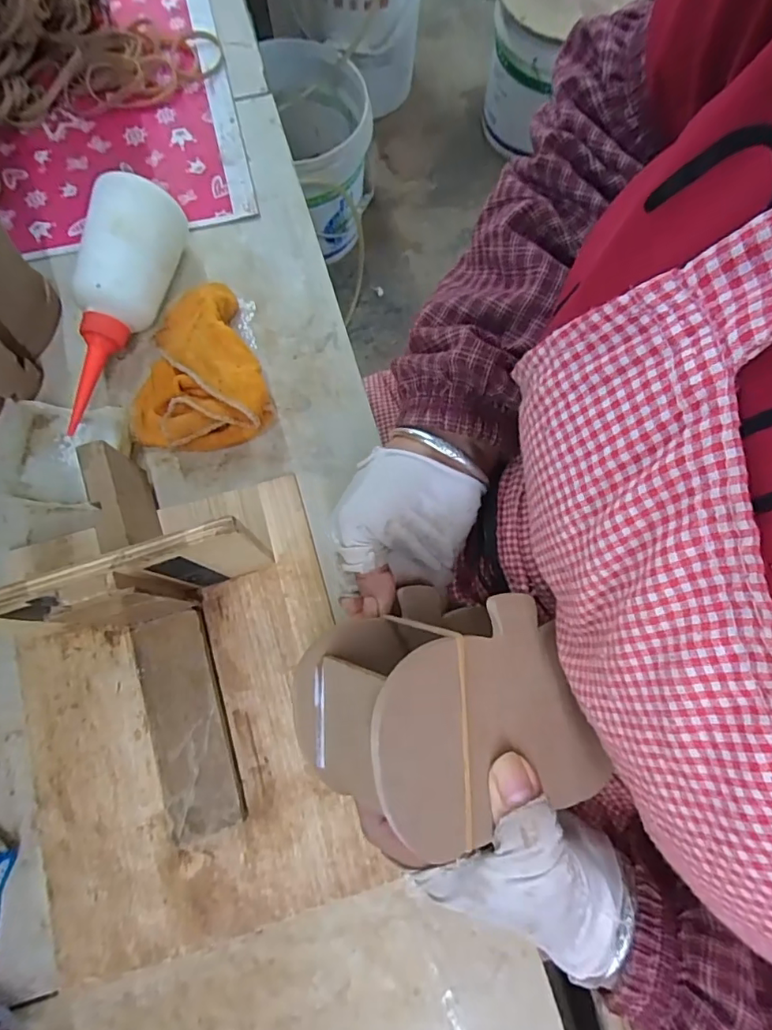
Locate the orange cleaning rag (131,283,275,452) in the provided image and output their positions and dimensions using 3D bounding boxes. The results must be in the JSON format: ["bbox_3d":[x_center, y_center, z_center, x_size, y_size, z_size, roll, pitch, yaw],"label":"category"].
[{"bbox_3d":[-0.135,-0.109,0.366,0.098,0.039,0.124,-10,77,-4],"label":"orange cleaning rag"}]

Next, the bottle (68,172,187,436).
[{"bbox_3d":[-0.190,-0.145,0.365,0.047,0.055,0.175,20,94,3],"label":"bottle"}]

